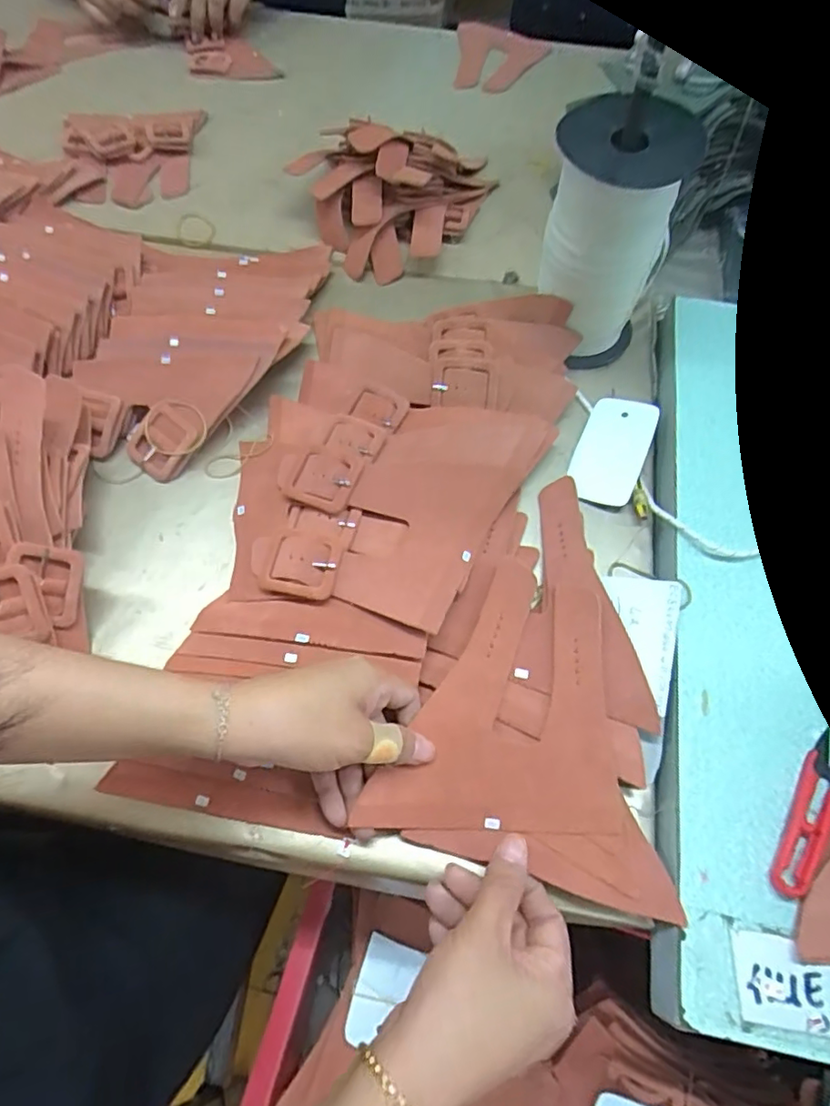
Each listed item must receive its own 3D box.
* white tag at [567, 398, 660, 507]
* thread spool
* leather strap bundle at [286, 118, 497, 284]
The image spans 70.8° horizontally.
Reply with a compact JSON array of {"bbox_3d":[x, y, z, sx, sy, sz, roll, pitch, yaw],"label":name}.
[{"bbox_3d":[0.160,-0.084,0.473,0.053,0.007,0.102,18,66,19],"label":"white tag"},{"bbox_3d":[0.147,-0.249,0.465,0.093,0.182,0.093,1,62,-1],"label":"thread spool"},{"bbox_3d":[-0.010,-0.369,0.592,0.214,0.075,0.157,-10,63,-7],"label":"leather strap bundle"}]

